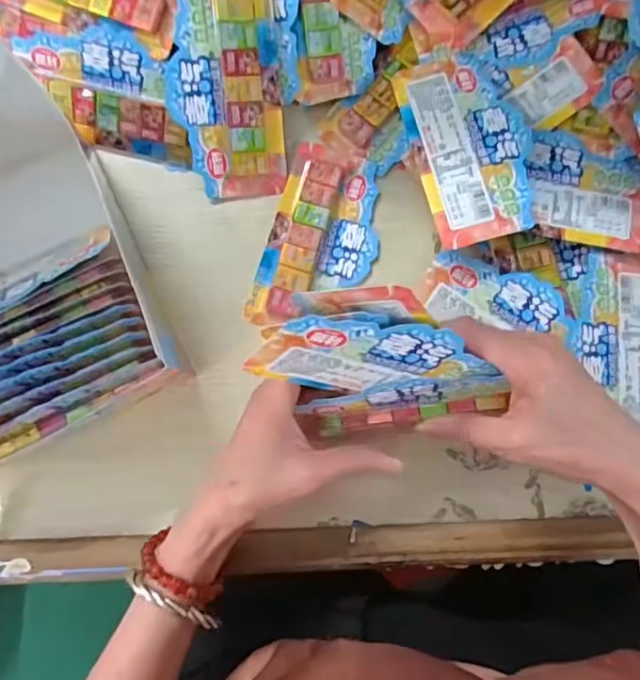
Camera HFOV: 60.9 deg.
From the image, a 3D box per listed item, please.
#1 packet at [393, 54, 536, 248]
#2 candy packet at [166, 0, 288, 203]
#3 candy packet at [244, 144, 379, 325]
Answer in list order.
[{"bbox_3d":[0.107,-0.138,0.383,0.077,0.018,0.140,-12,84,-3],"label":"packet"},{"bbox_3d":[-0.066,-0.177,0.386,0.077,0.013,0.146,-5,108,-7],"label":"candy packet"},{"bbox_3d":[0.001,-0.074,0.407,0.078,0.011,0.139,17,83,1],"label":"candy packet"}]

